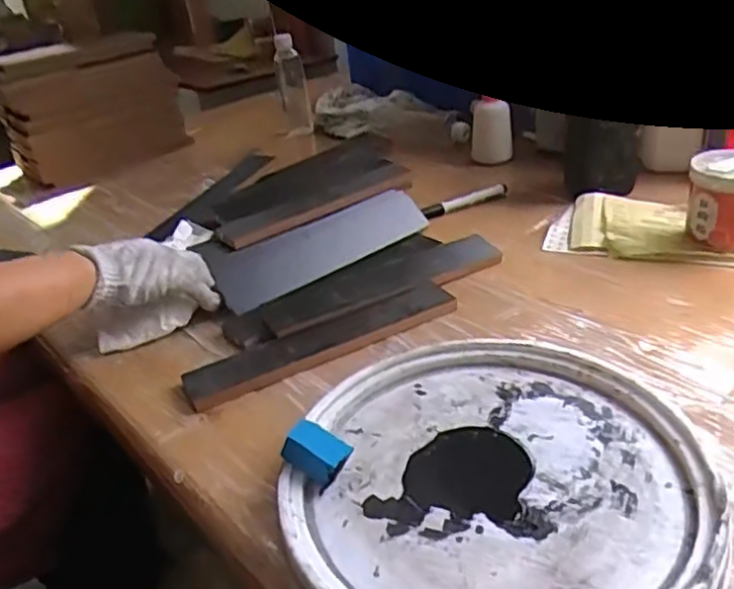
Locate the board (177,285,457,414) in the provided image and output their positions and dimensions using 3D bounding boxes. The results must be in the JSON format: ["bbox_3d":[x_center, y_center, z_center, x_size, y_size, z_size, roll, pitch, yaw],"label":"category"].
[{"bbox_3d":[-0.040,0.044,0.668,0.280,0.014,0.058,-19,33,-20],"label":"board"}]

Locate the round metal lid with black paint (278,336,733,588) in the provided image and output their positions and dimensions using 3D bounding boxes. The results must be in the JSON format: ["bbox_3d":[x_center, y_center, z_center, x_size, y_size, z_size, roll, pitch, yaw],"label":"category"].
[{"bbox_3d":[0.087,0.135,0.470,0.277,0.038,0.289,-5,31,3],"label":"round metal lid with black paint"}]

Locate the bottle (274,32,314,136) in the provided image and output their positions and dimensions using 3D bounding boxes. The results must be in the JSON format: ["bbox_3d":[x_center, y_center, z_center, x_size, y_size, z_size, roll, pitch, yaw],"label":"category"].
[{"bbox_3d":[-0.140,-0.399,1.279,0.059,0.169,0.059,-9,31,-4],"label":"bottle"}]

